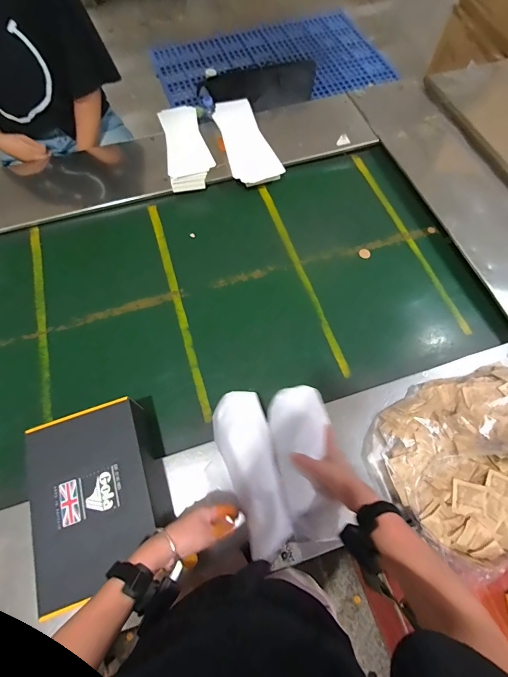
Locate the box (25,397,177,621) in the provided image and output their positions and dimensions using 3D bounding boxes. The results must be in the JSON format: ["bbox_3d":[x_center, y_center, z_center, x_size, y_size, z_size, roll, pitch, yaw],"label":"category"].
[{"bbox_3d":[-0.293,0.292,0.653,0.213,0.114,0.296,-22,68,-9],"label":"box"}]

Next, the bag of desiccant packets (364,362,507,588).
[{"bbox_3d":[0.476,0.226,0.683,0.420,0.118,0.340,-21,68,-8],"label":"bag of desiccant packets"}]

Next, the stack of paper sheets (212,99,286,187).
[{"bbox_3d":[-0.035,-0.649,1.124,0.150,0.024,0.377,-19,67,-7],"label":"stack of paper sheets"}]

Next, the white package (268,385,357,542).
[{"bbox_3d":[0.095,0.219,0.644,0.109,0.064,0.272,-5,57,-1],"label":"white package"}]

